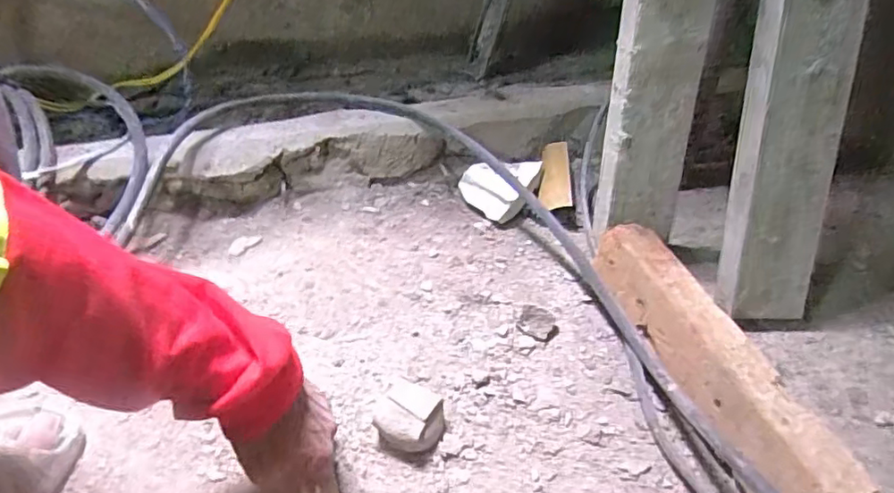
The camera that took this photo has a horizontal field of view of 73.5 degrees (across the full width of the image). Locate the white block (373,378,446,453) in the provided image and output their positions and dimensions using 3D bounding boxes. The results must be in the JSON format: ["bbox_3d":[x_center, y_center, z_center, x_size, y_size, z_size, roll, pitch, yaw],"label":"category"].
[{"bbox_3d":[-0.032,0.153,0.530,0.056,0.040,0.057,16,41,16],"label":"white block"}]

